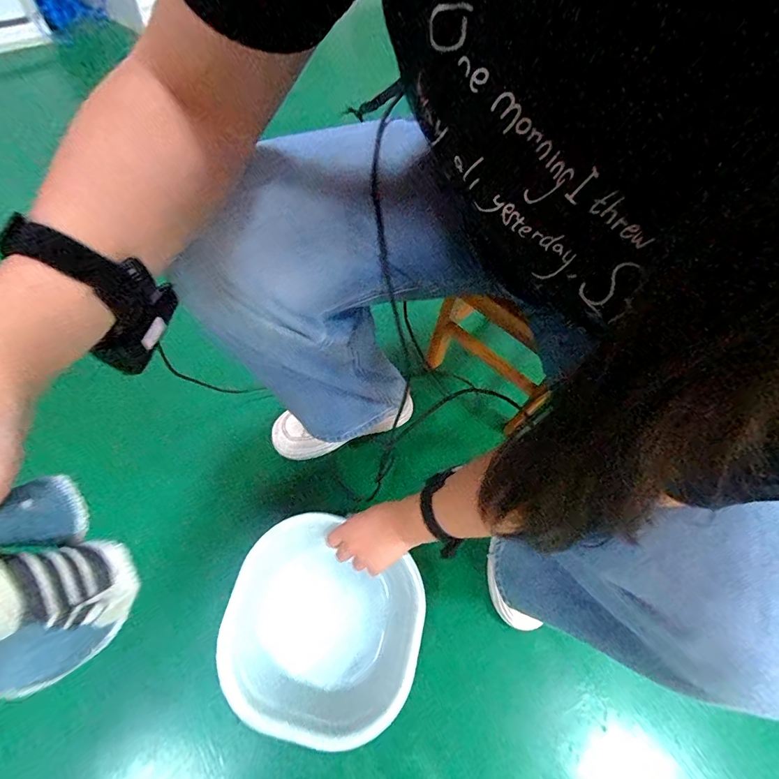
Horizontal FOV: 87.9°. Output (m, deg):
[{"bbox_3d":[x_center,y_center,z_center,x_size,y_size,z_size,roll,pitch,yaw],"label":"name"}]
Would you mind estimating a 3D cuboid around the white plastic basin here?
[{"bbox_3d":[-0.088,0.320,0.565,0.243,0.111,0.237,1,65,-3],"label":"white plastic basin"}]

